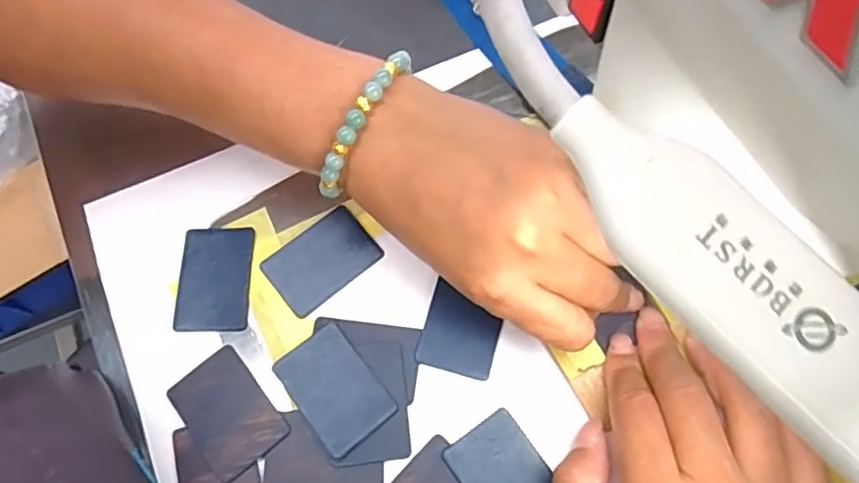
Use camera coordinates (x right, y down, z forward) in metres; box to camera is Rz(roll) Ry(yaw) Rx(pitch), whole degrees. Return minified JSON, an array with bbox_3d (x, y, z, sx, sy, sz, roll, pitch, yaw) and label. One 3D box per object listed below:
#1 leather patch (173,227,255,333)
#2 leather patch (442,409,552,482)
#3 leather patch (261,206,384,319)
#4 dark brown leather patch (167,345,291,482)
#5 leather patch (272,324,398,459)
[{"bbox_3d":[-0.104,0.018,0.291,0.034,0.004,0.052,-1,69,1],"label":"leather patch"},{"bbox_3d":[0.034,0.102,0.254,0.035,0.004,0.051,-34,72,-11],"label":"leather patch"},{"bbox_3d":[-0.053,0.010,0.293,0.051,0.004,0.034,-38,73,-13],"label":"leather patch"},{"bbox_3d":[-0.091,0.076,0.265,0.034,0.004,0.051,-39,73,-13],"label":"dark brown leather patch"},{"bbox_3d":[-0.042,0.067,0.268,0.035,0.004,0.051,-36,71,-14],"label":"leather patch"}]

